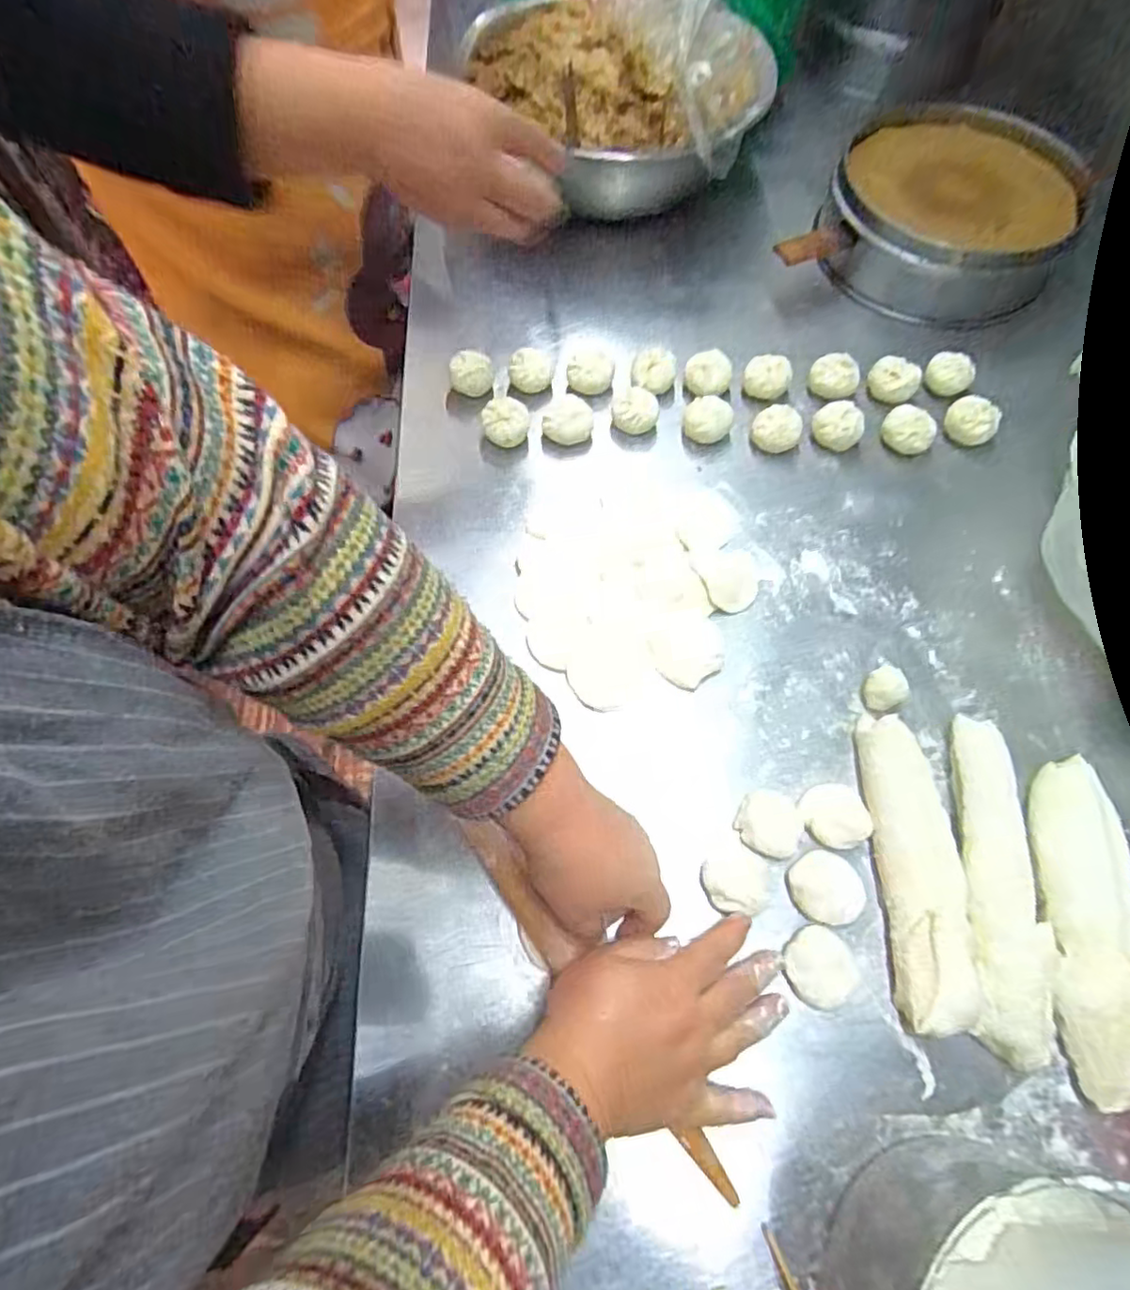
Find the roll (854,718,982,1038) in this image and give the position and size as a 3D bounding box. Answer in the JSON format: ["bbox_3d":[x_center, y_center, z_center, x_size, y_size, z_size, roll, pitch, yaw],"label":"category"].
[{"bbox_3d":[0.228,0.140,0.418,0.050,0.029,0.189,-1,66,1],"label":"roll"}]

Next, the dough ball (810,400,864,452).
[{"bbox_3d":[0.239,-0.191,0.570,0.042,0.034,0.038,18,67,9],"label":"dough ball"}]

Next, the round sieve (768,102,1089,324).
[{"bbox_3d":[0.365,-0.438,0.650,0.236,0.081,0.240,-1,66,1],"label":"round sieve"}]

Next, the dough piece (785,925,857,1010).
[{"bbox_3d":[0.157,0.199,0.398,0.039,0.014,0.044,-11,66,-4],"label":"dough piece"}]

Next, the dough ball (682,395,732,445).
[{"bbox_3d":[0.126,-0.197,0.572,0.042,0.034,0.038,10,66,6],"label":"dough ball"}]

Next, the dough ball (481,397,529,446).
[{"bbox_3d":[-0.052,-0.192,0.565,0.038,0.036,0.032,-11,66,-4],"label":"dough ball"}]

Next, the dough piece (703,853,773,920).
[{"bbox_3d":[0.113,0.156,0.422,0.043,0.015,0.037,3,66,3],"label":"dough piece"}]

